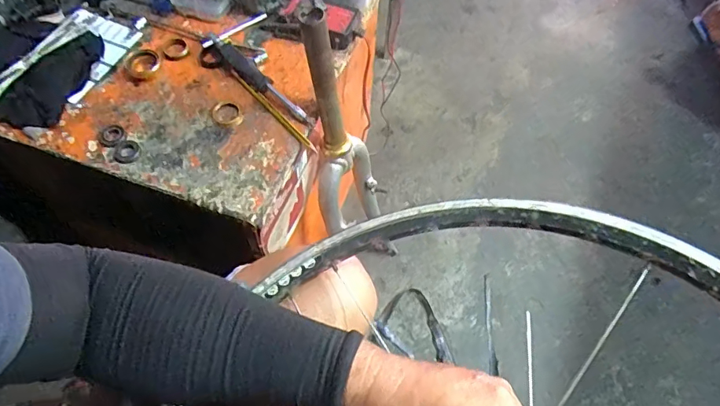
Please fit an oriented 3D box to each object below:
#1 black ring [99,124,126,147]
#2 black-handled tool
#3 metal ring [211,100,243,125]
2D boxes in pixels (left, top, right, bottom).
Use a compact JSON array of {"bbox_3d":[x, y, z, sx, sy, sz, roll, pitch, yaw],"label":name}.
[{"bbox_3d":[-0.299,-0.081,0.591,0.030,0.004,0.034,-32,67,-16],"label":"black ring"},{"bbox_3d":[-0.124,-0.154,0.629,0.168,0.025,0.026,41,68,18],"label":"black-handled tool"},{"bbox_3d":[-0.165,-0.112,0.608,0.034,0.010,0.037,1,62,-2],"label":"metal ring"}]

